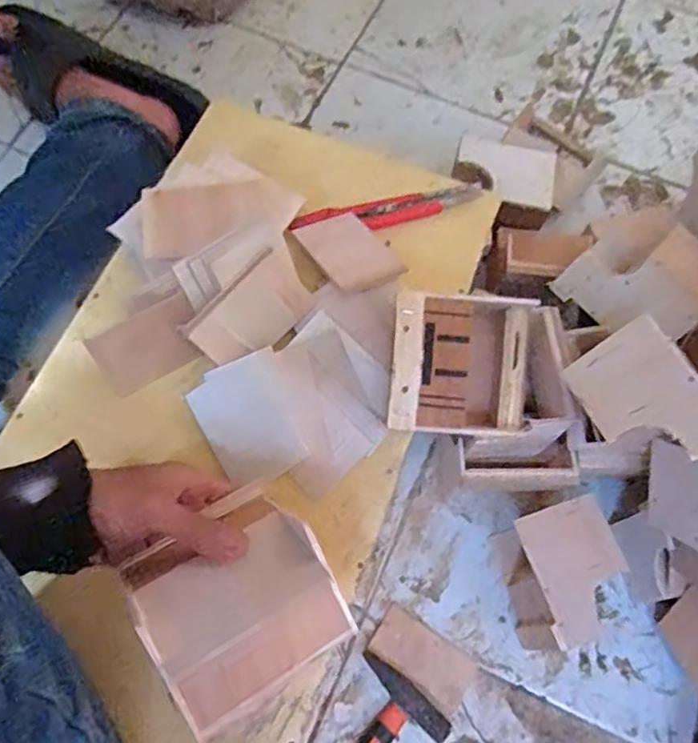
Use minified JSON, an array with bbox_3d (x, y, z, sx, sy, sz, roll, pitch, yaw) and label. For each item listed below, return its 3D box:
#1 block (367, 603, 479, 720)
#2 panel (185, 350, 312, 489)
[{"bbox_3d":[0.066,0.255,0.561,0.091,0.008,0.048,35,71,12],"label":"block"},{"bbox_3d":[-0.077,0.037,0.485,0.071,0.005,0.094,-27,79,-3],"label":"panel"}]

